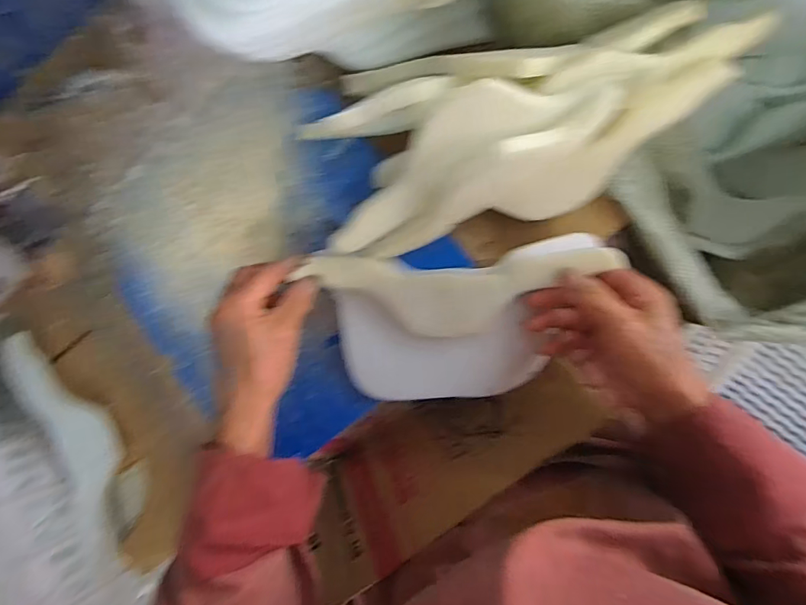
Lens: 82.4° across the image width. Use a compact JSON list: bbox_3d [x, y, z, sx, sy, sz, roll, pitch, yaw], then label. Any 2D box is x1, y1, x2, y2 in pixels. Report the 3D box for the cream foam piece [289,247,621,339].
[{"bbox_3d":[0.047,-0.007,0.392,0.253,0.018,0.070,-1,94,10],"label":"cream foam piece"}]

